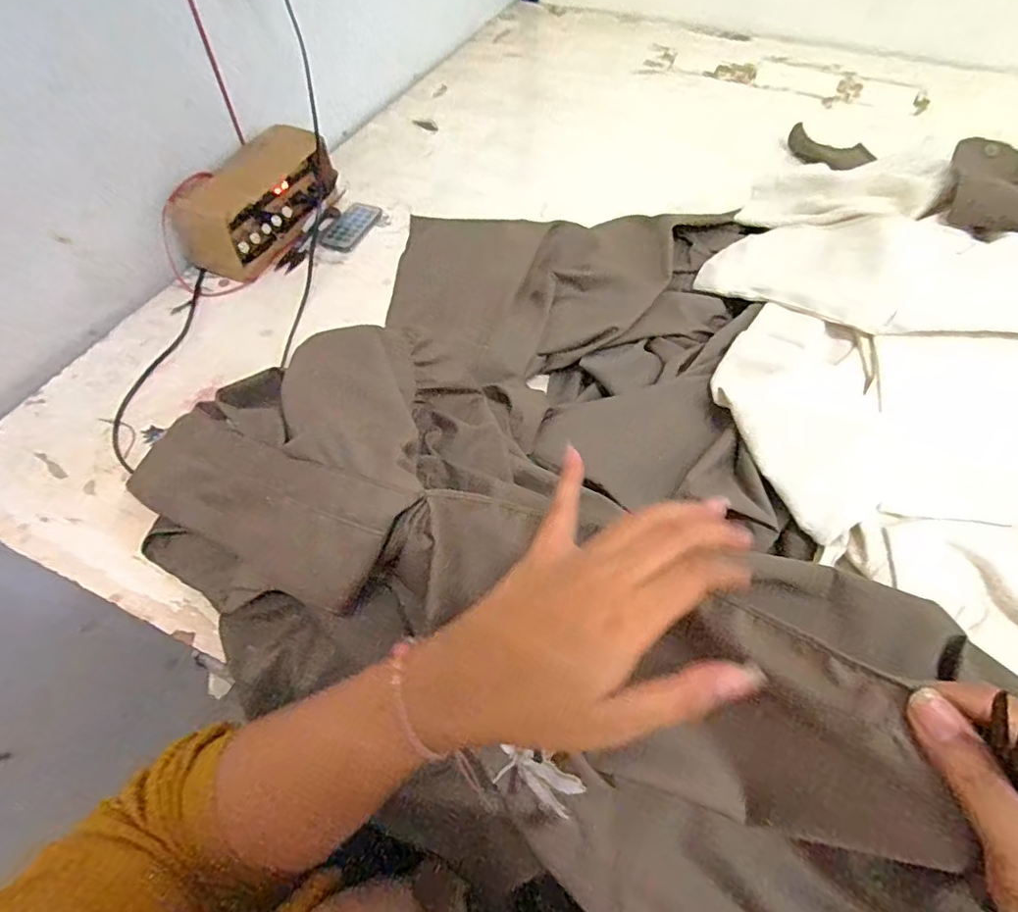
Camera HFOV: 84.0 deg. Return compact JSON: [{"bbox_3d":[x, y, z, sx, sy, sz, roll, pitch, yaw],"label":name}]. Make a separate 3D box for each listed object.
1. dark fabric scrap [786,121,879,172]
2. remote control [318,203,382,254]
[{"bbox_3d":[0.421,-0.404,0.742,0.107,0.017,0.052,26,60,18],"label":"dark fabric scrap"},{"bbox_3d":[-0.187,-0.271,0.668,0.039,0.011,0.088,21,58,15],"label":"remote control"}]

